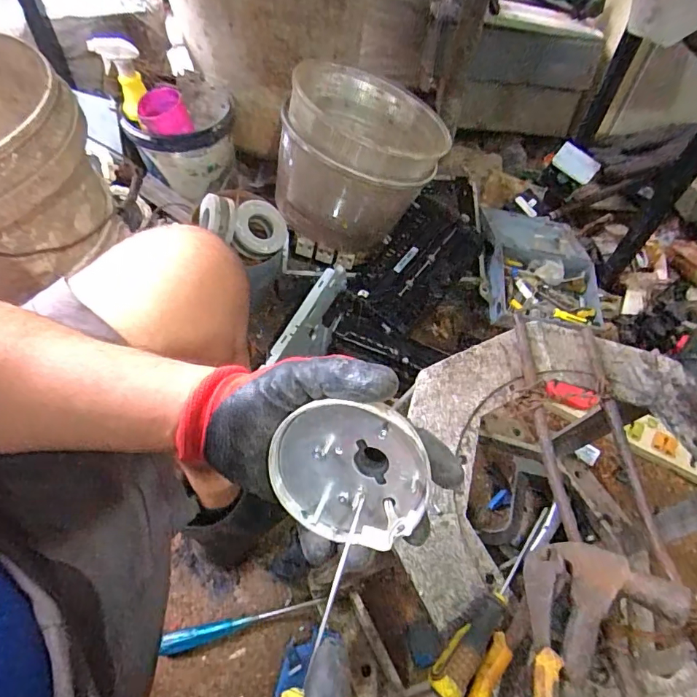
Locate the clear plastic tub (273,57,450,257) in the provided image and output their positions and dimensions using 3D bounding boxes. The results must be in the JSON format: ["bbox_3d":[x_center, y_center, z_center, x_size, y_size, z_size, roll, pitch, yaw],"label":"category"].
[{"bbox_3d":[0.031,-0.374,0.891,0.282,0.231,0.293,21,57,10],"label":"clear plastic tub"}]

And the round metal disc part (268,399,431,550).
[{"bbox_3d":[0.000,0.073,0.270,0.089,0.097,0.009,13,22,8],"label":"round metal disc part"}]

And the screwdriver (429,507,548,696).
[{"bbox_3d":[0.125,0.199,0.376,0.023,0.028,0.178,39,62,21],"label":"screwdriver"}]

